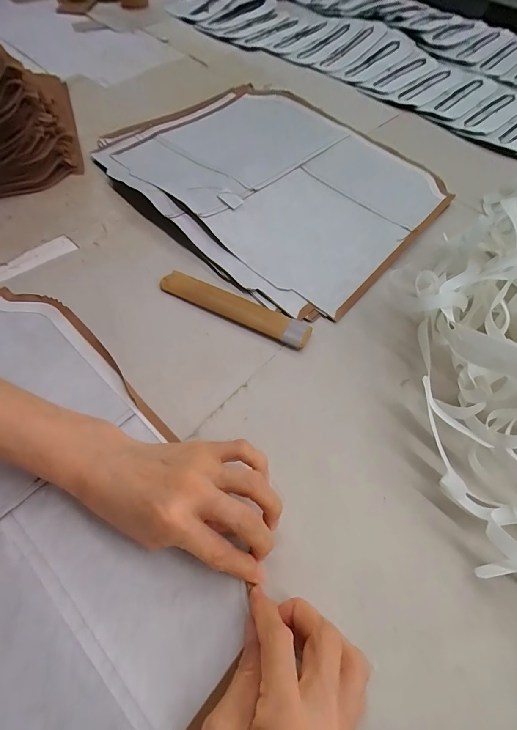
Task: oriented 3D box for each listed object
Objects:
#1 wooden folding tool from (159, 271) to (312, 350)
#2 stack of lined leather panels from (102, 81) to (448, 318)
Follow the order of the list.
[{"bbox_3d":[-0.025,-0.064,0.361,0.170,0.007,0.035,24,62,12],"label":"wooden folding tool"},{"bbox_3d":[0.012,-0.268,0.461,0.424,0.027,0.336,39,66,19],"label":"stack of lined leather panels"}]

